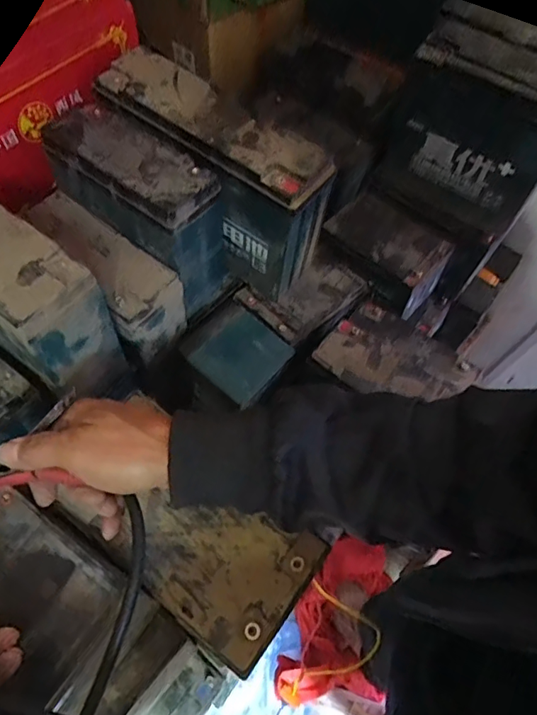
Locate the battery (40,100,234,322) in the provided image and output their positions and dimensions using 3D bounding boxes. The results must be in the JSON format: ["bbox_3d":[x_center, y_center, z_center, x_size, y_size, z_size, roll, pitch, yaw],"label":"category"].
[{"bbox_3d":[-0.134,-0.156,0.529,0.176,0.167,0.086,35,67,14],"label":"battery"}]

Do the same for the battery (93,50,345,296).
[{"bbox_3d":[-0.058,-0.196,0.533,0.248,0.159,0.082,33,67,13],"label":"battery"}]

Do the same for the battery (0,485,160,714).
[{"bbox_3d":[-0.178,0.182,0.380,0.158,0.101,0.094,31,66,12],"label":"battery"}]

